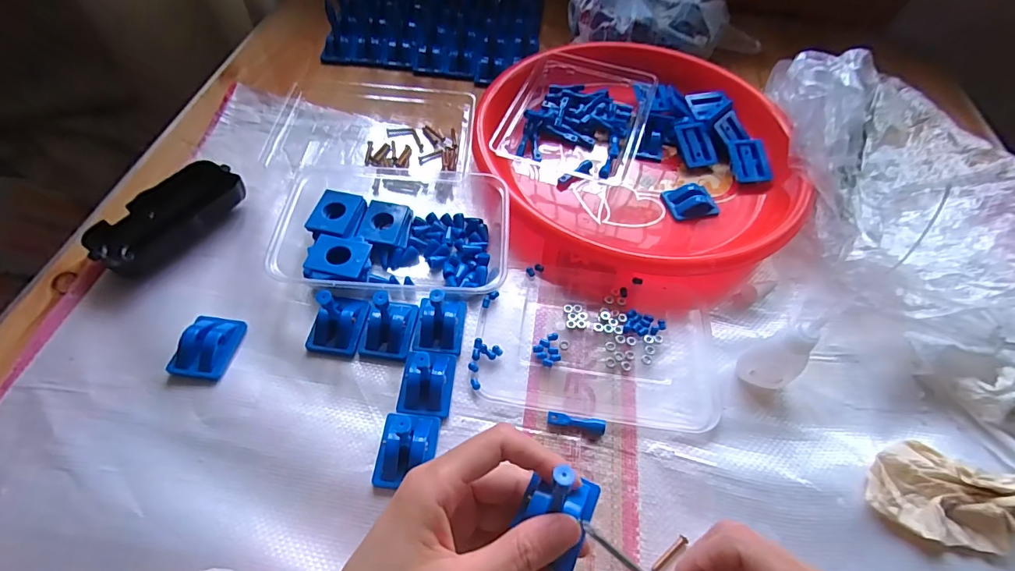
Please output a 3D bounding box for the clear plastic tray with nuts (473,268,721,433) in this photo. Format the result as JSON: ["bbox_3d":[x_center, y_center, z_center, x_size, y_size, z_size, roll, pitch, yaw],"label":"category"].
[{"bbox_3d":[0.065,0.039,0.332,0.166,0.007,0.111,8,55,2],"label":"clear plastic tray with nuts"}]

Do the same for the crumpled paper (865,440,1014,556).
[{"bbox_3d":[0.274,0.124,0.271,0.116,0.025,0.056,9,55,2],"label":"crumpled paper"}]

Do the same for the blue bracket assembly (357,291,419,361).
[{"bbox_3d":[-0.082,0.021,0.313,0.033,0.042,0.042,13,56,5],"label":"blue bracket assembly"}]

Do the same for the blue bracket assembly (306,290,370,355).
[{"bbox_3d":[-0.118,0.019,0.313,0.037,0.042,0.041,6,55,0],"label":"blue bracket assembly"}]

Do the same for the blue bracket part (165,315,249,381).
[{"bbox_3d":[-0.202,0.039,0.308,0.033,0.019,0.045,8,55,2],"label":"blue bracket part"}]

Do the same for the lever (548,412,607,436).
[{"bbox_3d":[0.044,0.089,0.296,0.037,0.010,0.008,11,55,4],"label":"lever"}]

